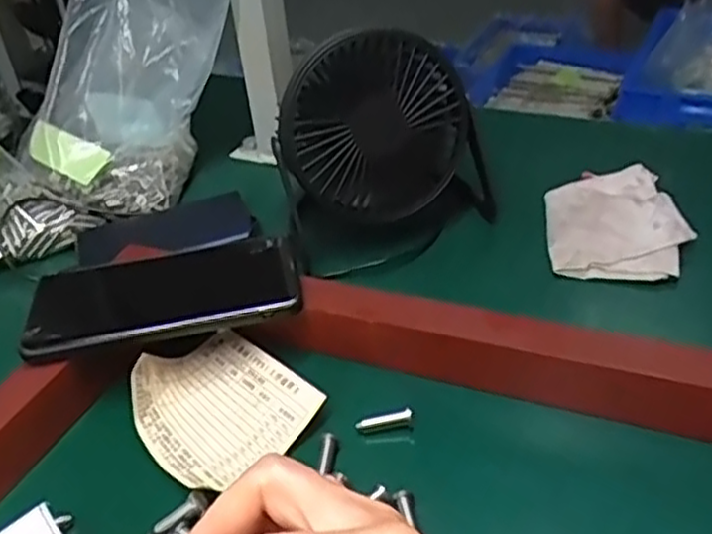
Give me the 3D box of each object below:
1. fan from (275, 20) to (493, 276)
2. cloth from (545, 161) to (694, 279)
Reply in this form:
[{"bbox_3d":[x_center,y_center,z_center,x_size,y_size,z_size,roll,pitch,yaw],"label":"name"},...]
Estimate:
[{"bbox_3d":[0.018,-0.086,0.521,0.144,0.158,0.065,-17,38,-15],"label":"fan"},{"bbox_3d":[0.178,-0.033,0.511,0.087,0.012,0.116,-4,39,11],"label":"cloth"}]

